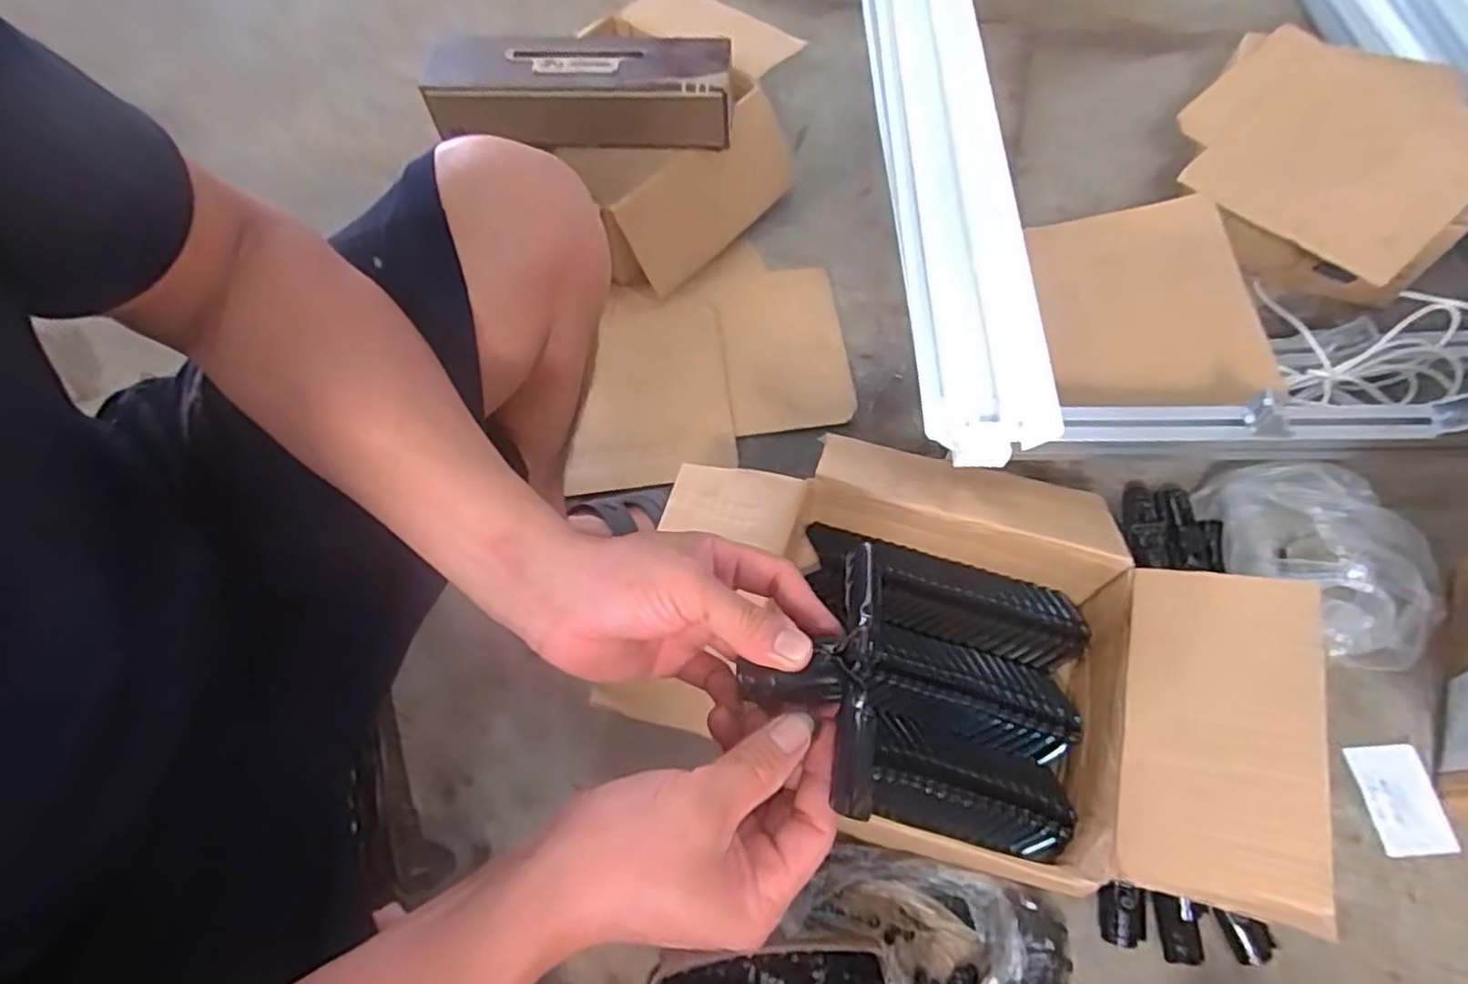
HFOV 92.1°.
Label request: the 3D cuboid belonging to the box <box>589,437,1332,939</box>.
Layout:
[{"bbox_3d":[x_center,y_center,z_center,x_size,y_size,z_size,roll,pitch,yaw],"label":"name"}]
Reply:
[{"bbox_3d":[0.199,0.129,0.665,0.530,0.168,0.377,12,64,8],"label":"box"}]

